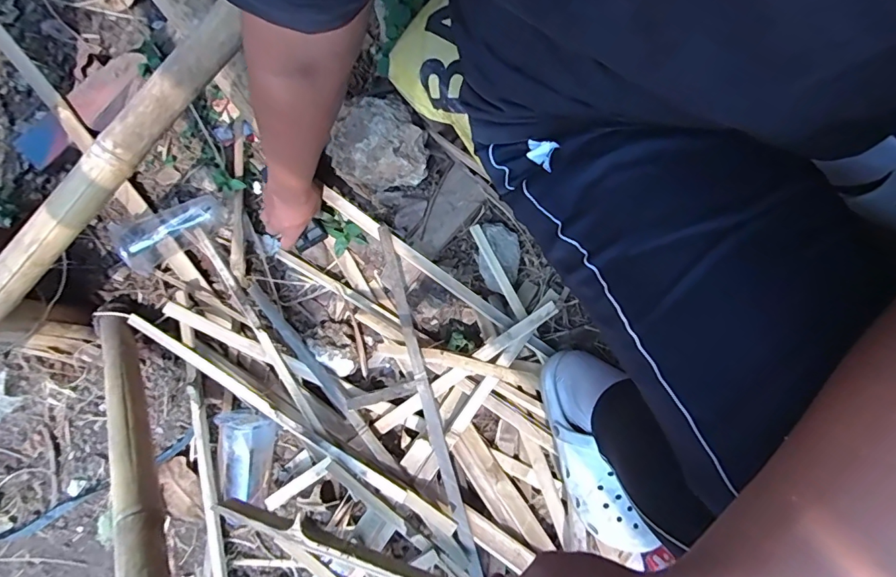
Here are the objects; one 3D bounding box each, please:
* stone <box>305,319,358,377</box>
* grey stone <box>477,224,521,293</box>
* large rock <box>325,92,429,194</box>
[{"bbox_3d":[-0.178,0.091,0.737,0.068,0.045,0.100,-38,79,-7],"label":"stone"},{"bbox_3d":[0.085,-0.053,0.760,0.067,0.045,0.108,4,77,2],"label":"grey stone"},{"bbox_3d":[-0.110,-0.225,0.729,0.145,0.141,0.091,-7,77,0],"label":"large rock"}]

